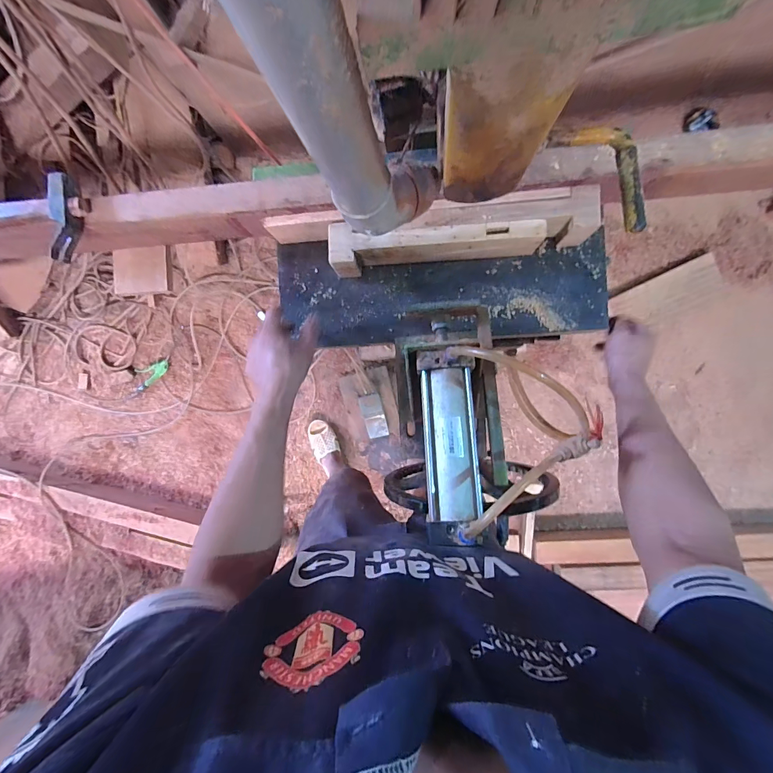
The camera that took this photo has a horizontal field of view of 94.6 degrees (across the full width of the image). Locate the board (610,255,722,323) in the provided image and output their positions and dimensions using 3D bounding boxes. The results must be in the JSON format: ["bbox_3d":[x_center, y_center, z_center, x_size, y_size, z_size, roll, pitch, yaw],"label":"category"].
[{"bbox_3d":[0.909,-0.299,1.158,0.327,0.035,0.129,-25,90,6],"label":"board"}]

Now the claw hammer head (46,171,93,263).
[{"bbox_3d":[-0.473,-0.248,0.530,0.035,0.036,0.121,8,93,5],"label":"claw hammer head"}]

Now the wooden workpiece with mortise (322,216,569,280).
[{"bbox_3d":[0.090,-0.210,0.536,0.344,0.074,0.056,-1,90,6],"label":"wooden workpiece with mortise"}]

